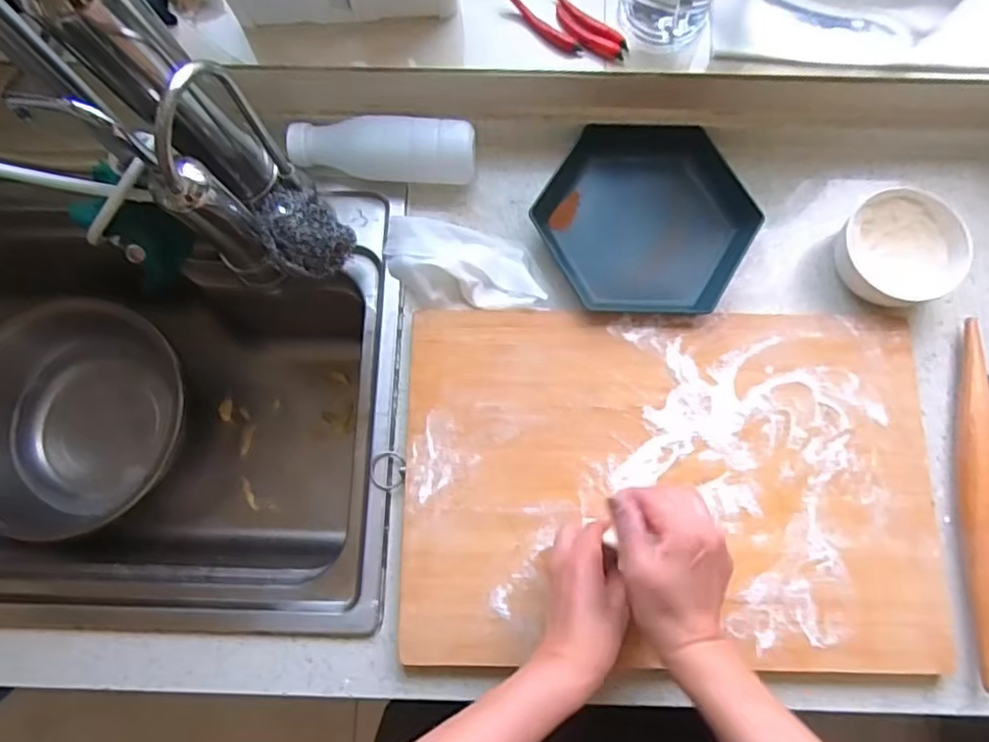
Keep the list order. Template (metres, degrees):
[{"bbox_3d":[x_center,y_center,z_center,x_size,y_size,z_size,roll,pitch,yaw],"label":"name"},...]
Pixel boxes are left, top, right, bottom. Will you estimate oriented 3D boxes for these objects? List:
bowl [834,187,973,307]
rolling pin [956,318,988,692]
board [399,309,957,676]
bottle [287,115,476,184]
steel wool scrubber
[{"bbox_3d":[0.380,-0.114,0.593,0.101,0.050,0.106,0,78,1],"label":"bowl"},{"bbox_3d":[0.423,0.105,0.549,0.029,0.032,0.306,9,79,2],"label":"rolling pin"},{"bbox_3d":[0.151,0.096,0.559,0.455,0.022,0.304,0,78,1],"label":"board"},{"bbox_3d":[-0.108,-0.210,0.608,0.176,0.066,0.050,1,78,1],"label":"bottle"},{"bbox_3d":[-0.173,-0.125,0.565,0.070,0.057,0.064,0,78,1],"label":"steel wool scrubber"}]

